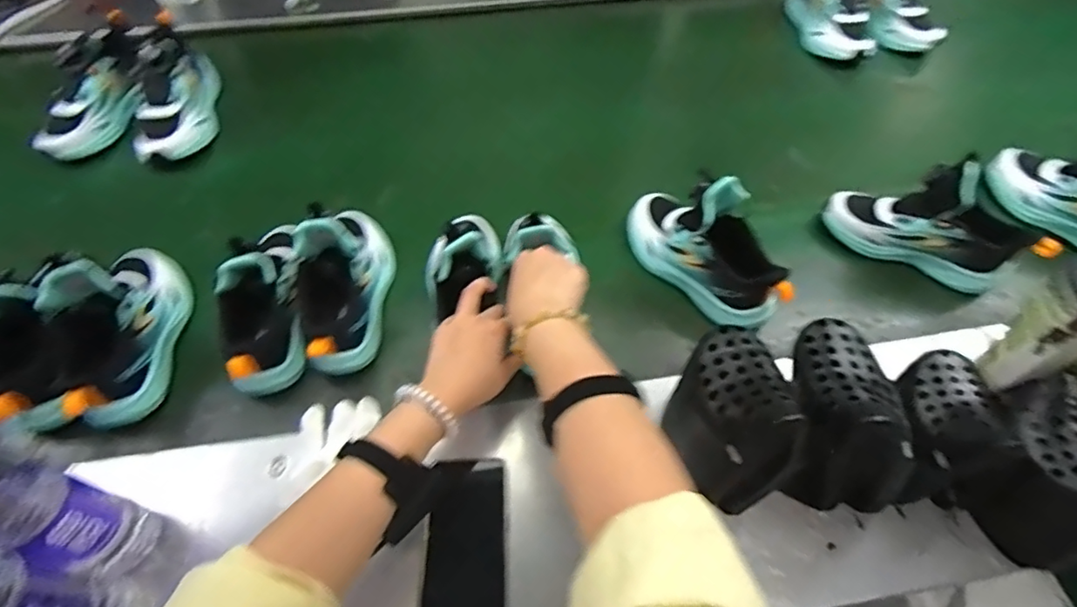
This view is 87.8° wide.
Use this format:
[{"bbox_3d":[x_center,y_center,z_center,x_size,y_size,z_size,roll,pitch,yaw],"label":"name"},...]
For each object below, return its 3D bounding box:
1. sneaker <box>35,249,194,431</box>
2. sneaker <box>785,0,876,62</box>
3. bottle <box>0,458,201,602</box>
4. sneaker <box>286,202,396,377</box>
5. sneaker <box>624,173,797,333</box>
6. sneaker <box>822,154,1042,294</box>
[{"bbox_3d":[-0.447,0.016,0.580,0.088,0.124,0.213,-9,57,-5],"label":"sneaker"},{"bbox_3d":[0.520,-0.523,0.981,0.106,0.098,0.207,0,57,1],"label":"sneaker"},{"bbox_3d":[-0.378,0.157,0.420,0.066,0.237,0.058,15,58,11],"label":"bottle"},{"bbox_3d":[-0.224,-0.037,0.615,0.087,0.122,0.211,0,57,1],"label":"sneaker"},{"bbox_3d":[0.195,-0.073,0.646,0.082,0.120,0.219,-31,61,-18],"label":"sneaker"},{"bbox_3d":[0.470,-0.098,0.677,0.216,0.121,0.072,24,60,16],"label":"sneaker"}]

